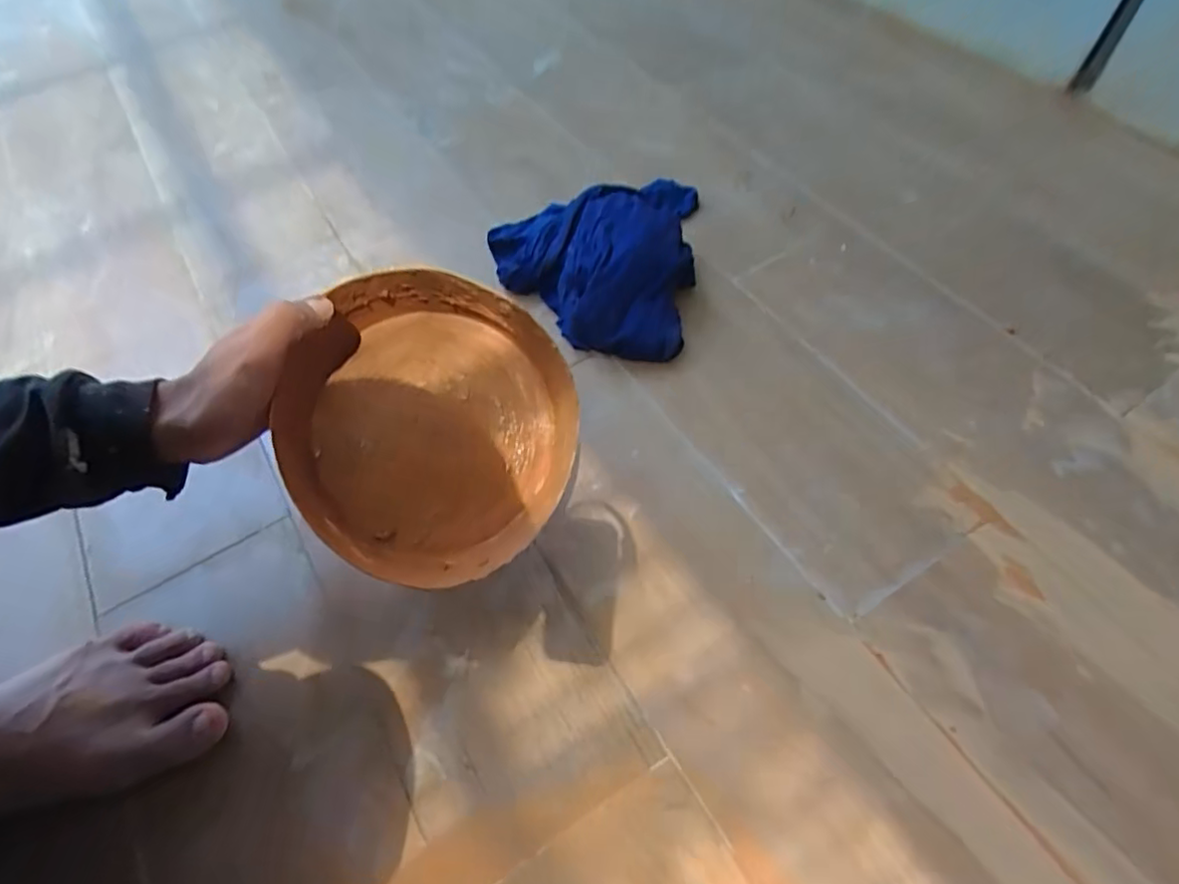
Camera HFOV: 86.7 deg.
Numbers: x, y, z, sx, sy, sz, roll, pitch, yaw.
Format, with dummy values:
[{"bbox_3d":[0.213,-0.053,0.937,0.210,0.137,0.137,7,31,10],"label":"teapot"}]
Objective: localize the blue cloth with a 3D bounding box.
[{"bbox_3d":[0.001,-0.185,0.594,0.195,0.073,0.206,1,58,4],"label":"blue cloth"}]

